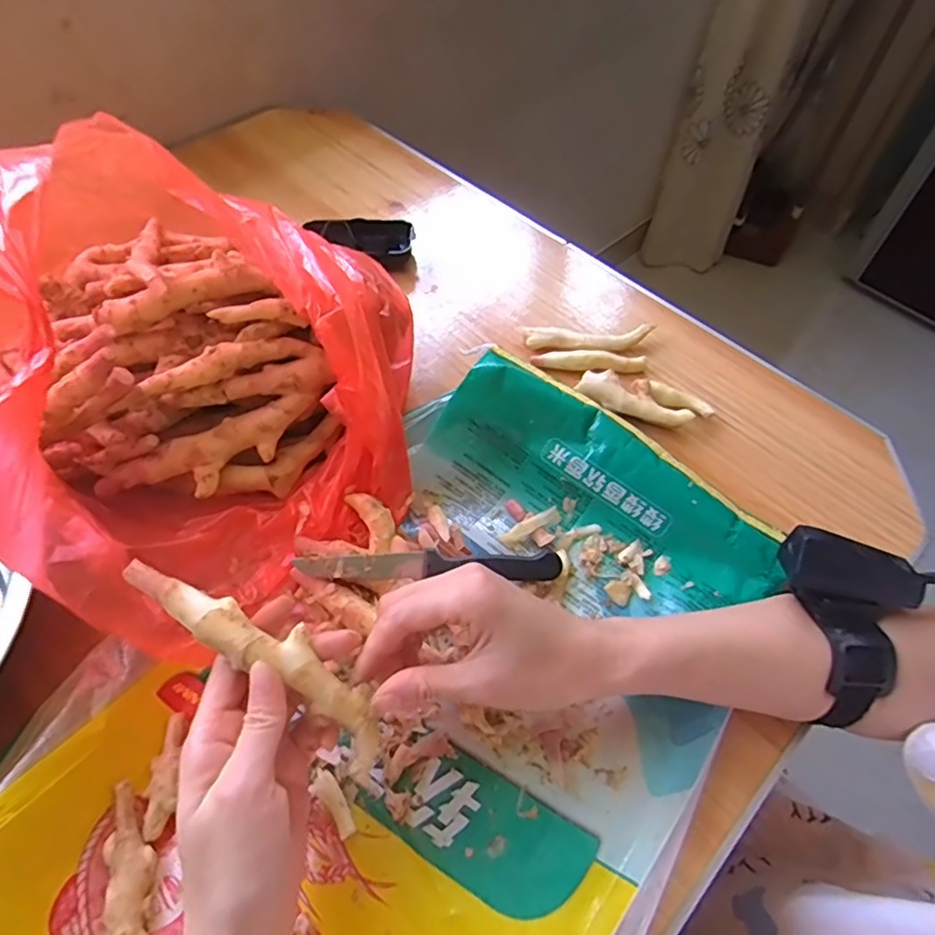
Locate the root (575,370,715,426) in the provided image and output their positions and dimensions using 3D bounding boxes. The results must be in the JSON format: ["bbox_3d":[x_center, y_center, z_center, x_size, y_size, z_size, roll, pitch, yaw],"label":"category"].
[{"bbox_3d":[0.147,-0.055,0.503,0.107,0.022,0.037,15,58,8],"label":"root"}]

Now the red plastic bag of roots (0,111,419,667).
[{"bbox_3d":[-0.175,-0.088,0.396,0.290,0.218,0.320,-21,60,-14],"label":"red plastic bag of roots"}]

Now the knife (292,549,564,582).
[{"bbox_3d":[-0.025,0.066,0.408,0.176,0.016,0.017,0,57,-2],"label":"knife"}]

